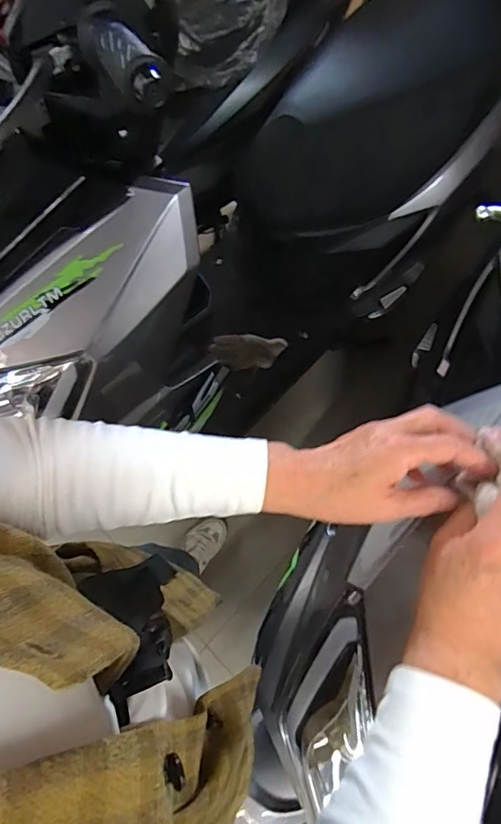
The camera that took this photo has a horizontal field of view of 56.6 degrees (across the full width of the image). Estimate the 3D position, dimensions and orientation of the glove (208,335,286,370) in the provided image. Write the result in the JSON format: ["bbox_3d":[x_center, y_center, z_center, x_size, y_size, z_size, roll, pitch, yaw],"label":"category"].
[{"bbox_3d":[-0.005,-0.150,1.119,0.176,0.055,0.085,4,65,0],"label":"glove"}]

